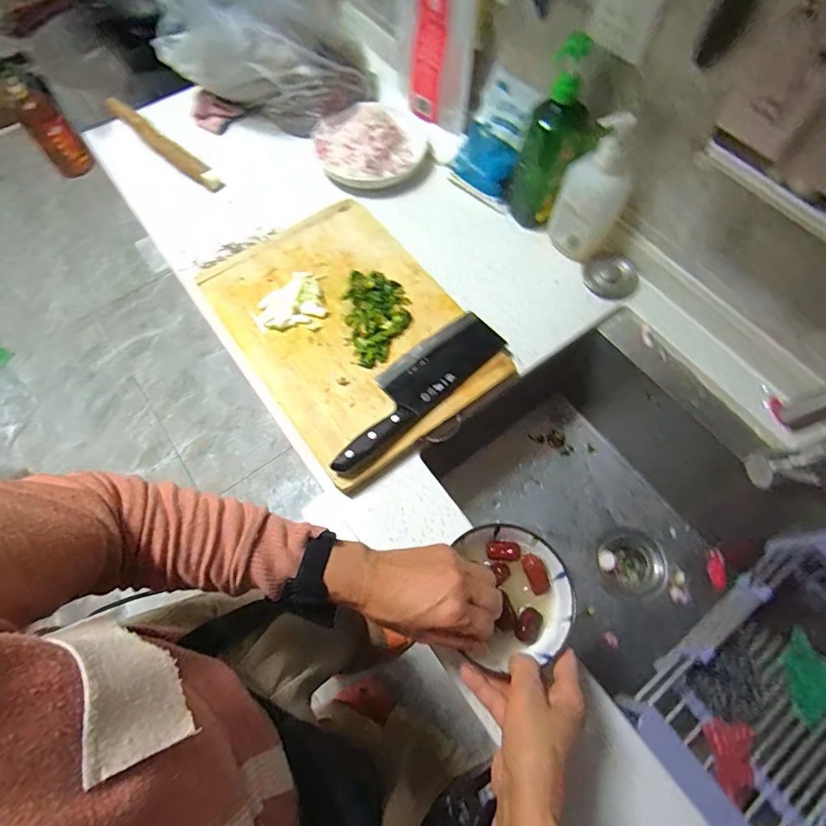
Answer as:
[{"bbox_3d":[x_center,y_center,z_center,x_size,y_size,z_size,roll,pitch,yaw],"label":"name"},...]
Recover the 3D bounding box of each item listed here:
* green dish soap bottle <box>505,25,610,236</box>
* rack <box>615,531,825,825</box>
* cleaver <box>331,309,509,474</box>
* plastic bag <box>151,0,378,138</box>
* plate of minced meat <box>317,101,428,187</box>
[{"bbox_3d":[0.205,-0.381,0.658,0.058,0.240,0.100,-41,72,-15],"label":"green dish soap bottle"},{"bbox_3d":[0.463,0.339,0.538,0.352,0.088,0.231,-36,71,-14],"label":"rack"},{"bbox_3d":[-0.001,-0.037,0.600,0.282,0.025,0.079,-40,72,-15],"label":"cleaver"},{"bbox_3d":[-0.248,-0.629,0.767,0.335,0.231,0.201,-24,69,-10],"label":"plastic bag"},{"bbox_3d":[-0.073,-0.476,0.789,0.186,0.065,0.179,-12,67,-5],"label":"plate of minced meat"}]

